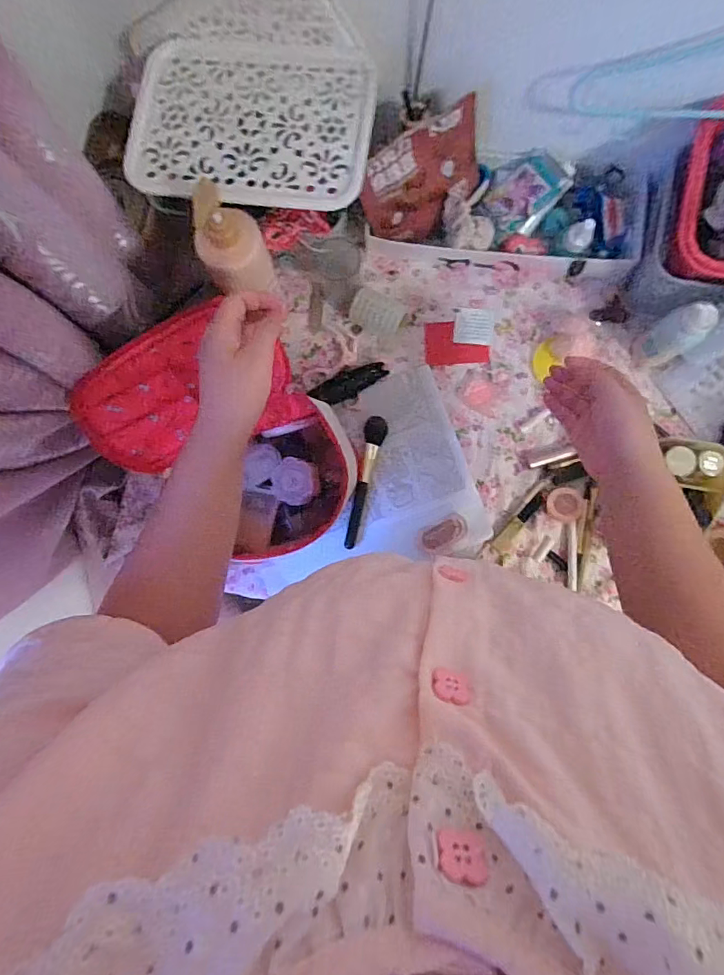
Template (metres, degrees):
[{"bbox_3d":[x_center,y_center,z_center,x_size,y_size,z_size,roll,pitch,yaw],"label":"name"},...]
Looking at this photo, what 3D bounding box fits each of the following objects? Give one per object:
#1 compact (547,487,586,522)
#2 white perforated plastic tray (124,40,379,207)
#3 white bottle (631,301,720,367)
[{"bbox_3d":[0.254,0.022,0.603,0.041,0.010,0.042,1,87,2],"label":"compact"},{"bbox_3d":[-0.111,-0.363,0.482,0.240,0.014,0.165,8,87,3],"label":"white perforated plastic tray"},{"bbox_3d":[0.356,-0.175,0.558,0.034,0.110,0.042,-37,86,0],"label":"white bottle"}]

